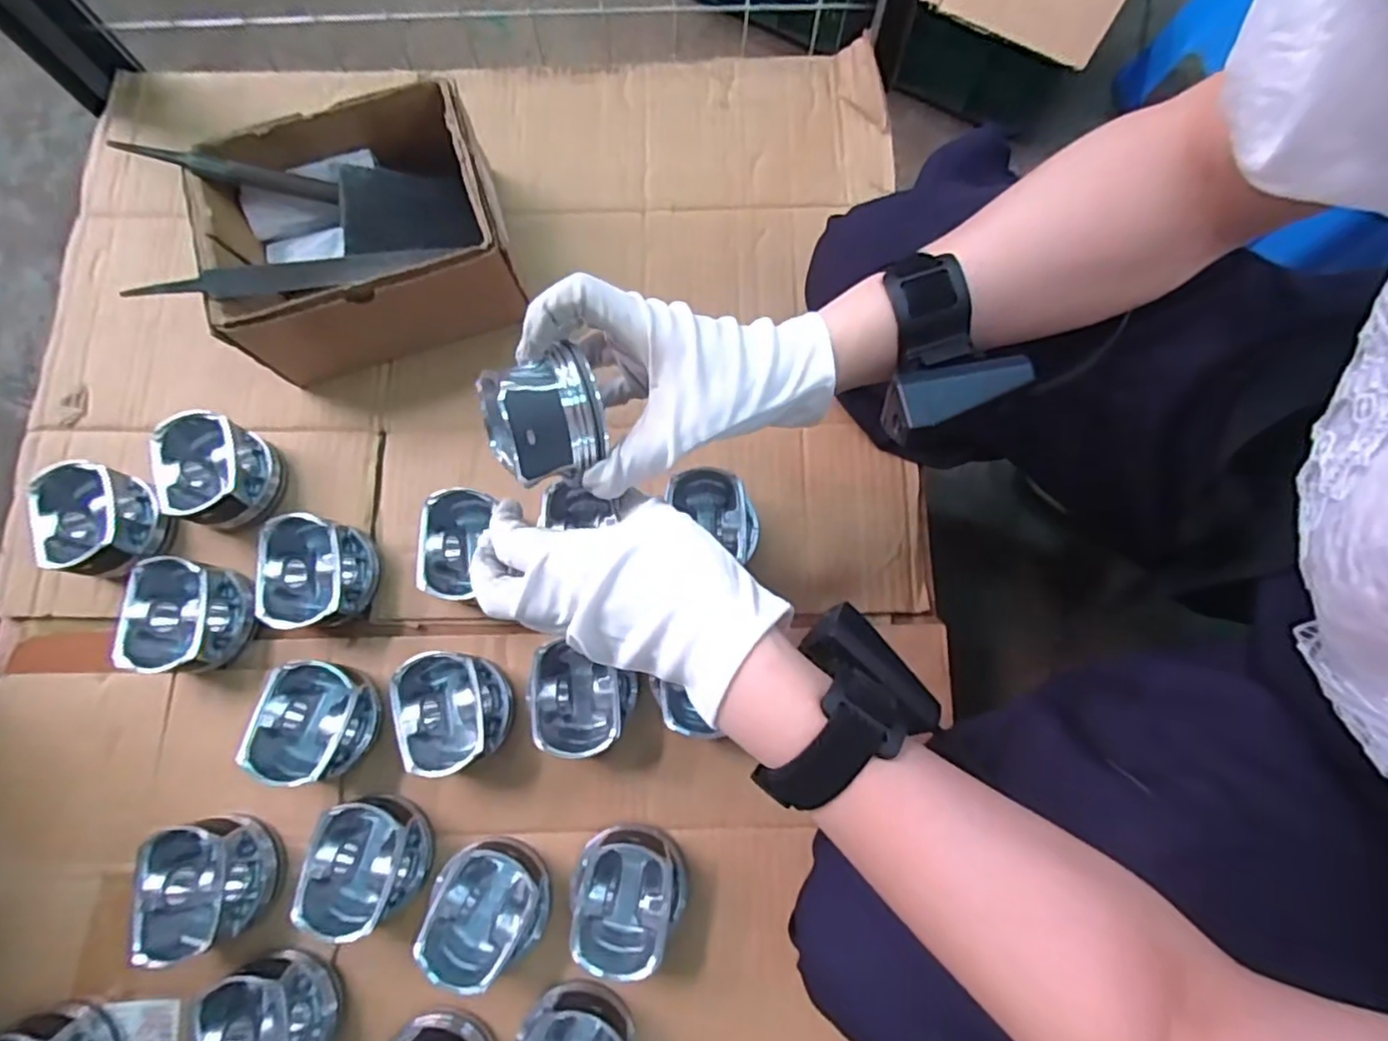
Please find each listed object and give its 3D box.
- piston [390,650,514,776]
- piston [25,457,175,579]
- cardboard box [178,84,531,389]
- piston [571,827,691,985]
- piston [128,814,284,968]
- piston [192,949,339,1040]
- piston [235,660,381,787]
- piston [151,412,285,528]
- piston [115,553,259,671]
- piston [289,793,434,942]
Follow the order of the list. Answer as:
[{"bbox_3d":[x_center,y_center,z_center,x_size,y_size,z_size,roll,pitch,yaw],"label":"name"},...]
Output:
[{"bbox_3d":[-0.162,0.127,0.440,0.063,0.049,0.075,-13,79,-3],"label":"piston"},{"bbox_3d":[-0.430,0.000,0.468,0.076,0.046,0.076,0,79,0],"label":"piston"},{"bbox_3d":[-0.242,-0.209,0.486,0.192,0.095,0.149,-17,79,-4],"label":"cardboard box"},{"bbox_3d":[-0.043,0.242,0.418,0.070,0.048,0.078,17,79,3],"label":"piston"},{"bbox_3d":[-0.312,0.232,0.417,0.062,0.051,0.077,-16,79,-3],"label":"piston"},{"bbox_3d":[-0.263,0.312,0.401,0.060,0.052,0.075,-30,80,-6],"label":"piston"},{"bbox_3d":[-0.253,0.135,0.436,0.068,0.054,0.077,10,79,2],"label":"piston"},{"bbox_3d":[-0.351,-0.037,0.475,0.073,0.051,0.073,24,79,5],"label":"piston"},{"bbox_3d":[-0.353,0.067,0.453,0.070,0.045,0.076,0,79,0],"label":"piston"},{"bbox_3d":[-0.209,0.222,0.419,0.065,0.049,0.076,15,79,3],"label":"piston"}]

